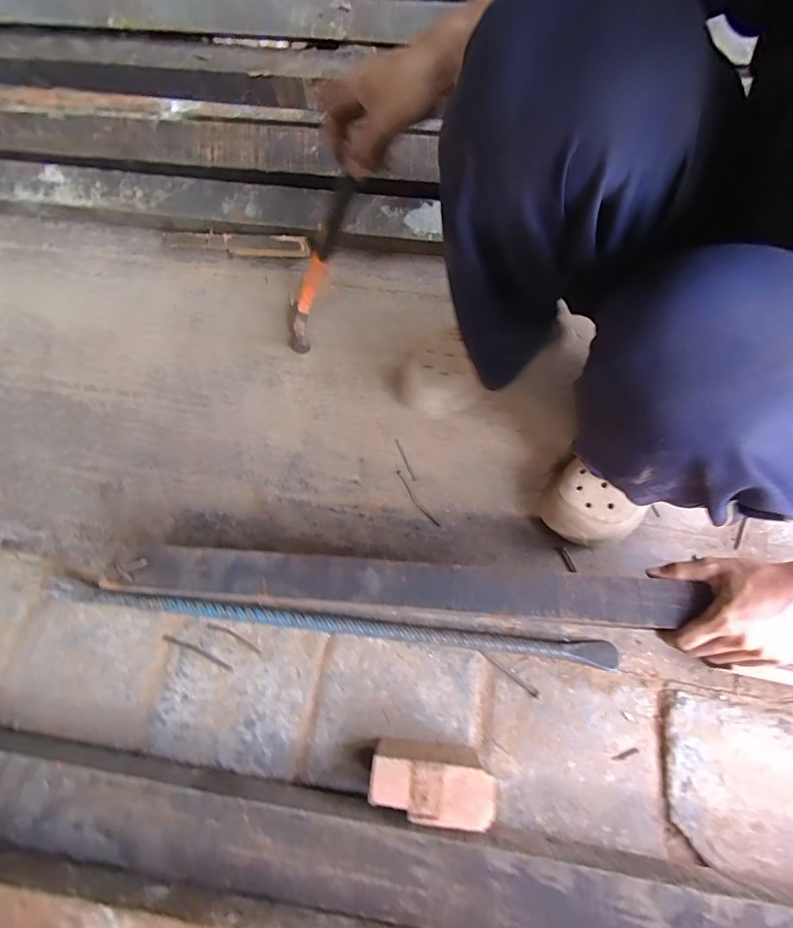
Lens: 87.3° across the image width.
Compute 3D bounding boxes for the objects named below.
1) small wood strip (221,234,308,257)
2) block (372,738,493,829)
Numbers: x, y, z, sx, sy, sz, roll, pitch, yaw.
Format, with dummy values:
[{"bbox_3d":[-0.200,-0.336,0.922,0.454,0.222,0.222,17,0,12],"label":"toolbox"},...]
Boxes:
[{"bbox_3d":[-0.228,-0.385,0.730,0.150,0.033,0.010,5,40,8],"label":"small wood strip"},{"bbox_3d":[0.037,0.330,0.438,0.125,0.079,0.056,5,69,5],"label":"block"}]

